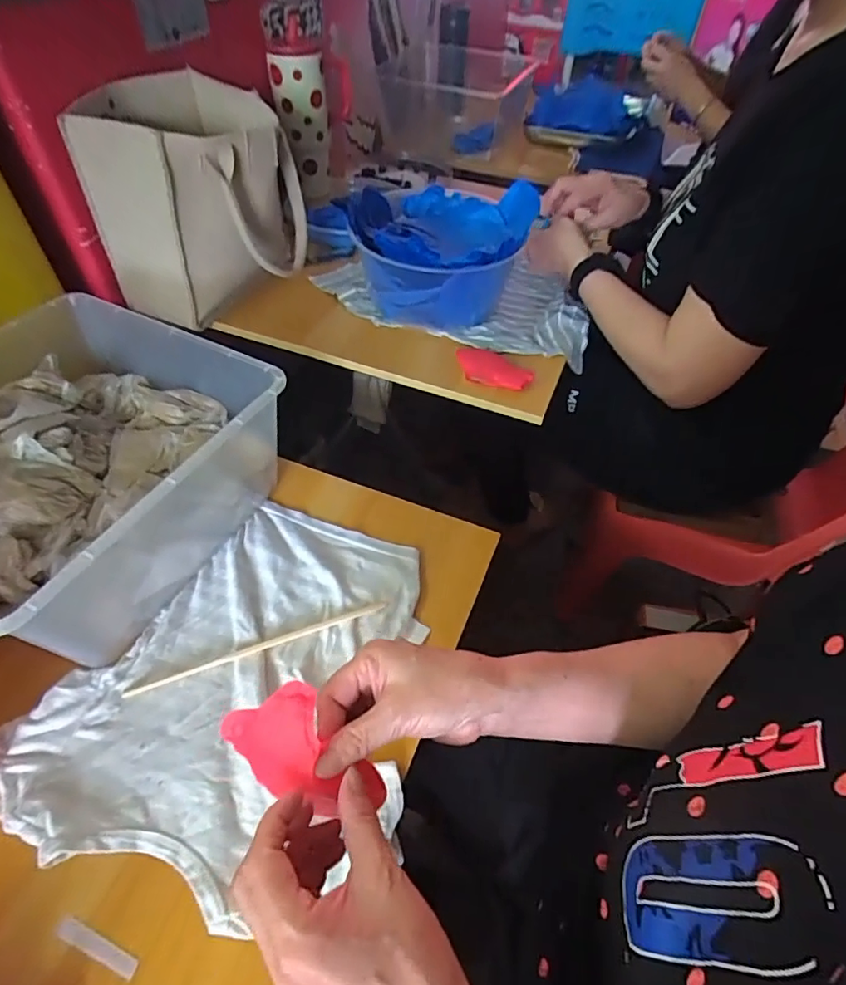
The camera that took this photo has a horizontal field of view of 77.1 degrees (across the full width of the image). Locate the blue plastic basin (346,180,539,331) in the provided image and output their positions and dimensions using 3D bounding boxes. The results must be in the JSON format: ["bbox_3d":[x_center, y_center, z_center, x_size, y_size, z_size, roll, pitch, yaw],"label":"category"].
[{"bbox_3d":[0.016,-0.310,0.696,0.206,0.122,0.215,1,51,-2],"label":"blue plastic basin"}]

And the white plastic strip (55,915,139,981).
[{"bbox_3d":[-0.209,0.292,0.340,0.059,0.006,0.010,20,52,13],"label":"white plastic strip"}]

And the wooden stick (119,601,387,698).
[{"bbox_3d":[-0.140,0.134,0.464,0.223,0.005,0.009,-16,53,-15],"label":"wooden stick"}]

